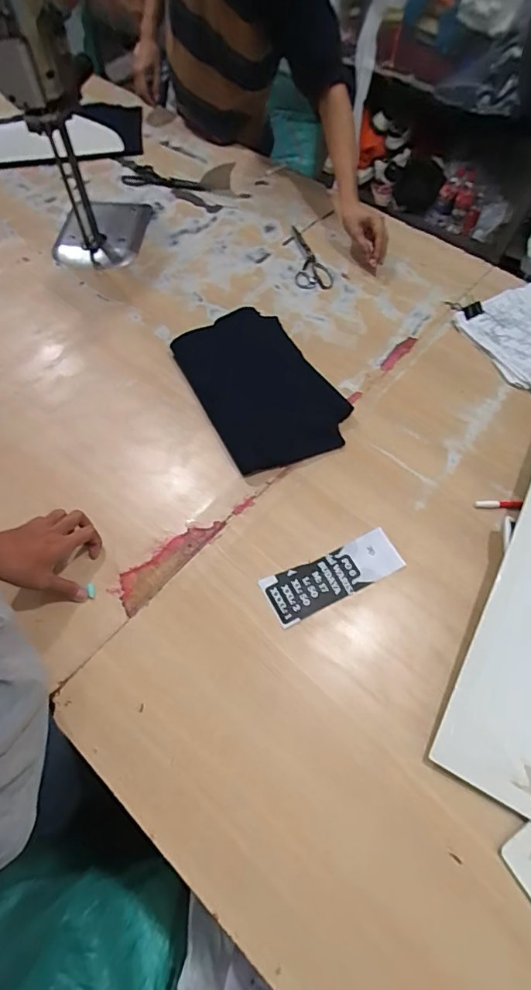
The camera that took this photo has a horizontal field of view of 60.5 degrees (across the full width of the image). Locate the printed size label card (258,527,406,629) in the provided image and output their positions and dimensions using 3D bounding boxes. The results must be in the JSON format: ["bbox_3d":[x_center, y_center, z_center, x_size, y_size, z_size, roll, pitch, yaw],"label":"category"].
[{"bbox_3d":[0.101,0.119,0.675,0.205,0.005,0.073,-24,67,-12],"label":"printed size label card"}]

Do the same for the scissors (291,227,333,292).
[{"bbox_3d":[0.087,-0.543,1.044,0.079,0.009,0.239,-16,64,-7],"label":"scissors"}]

